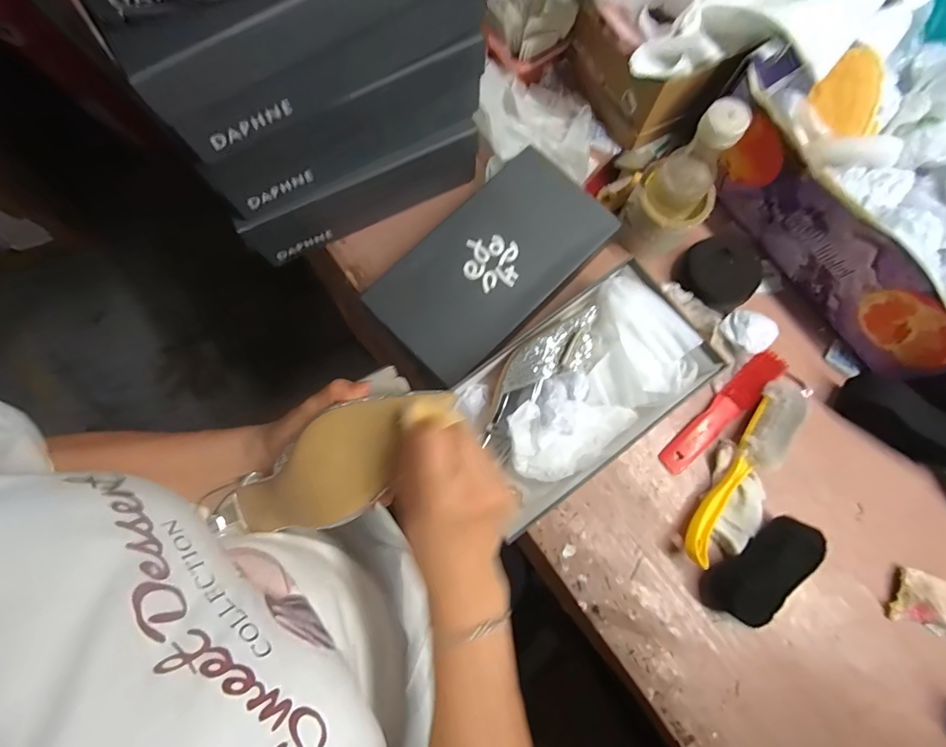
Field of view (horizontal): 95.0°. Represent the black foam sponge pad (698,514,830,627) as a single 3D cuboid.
[{"bbox_3d":[0.320,0.219,0.477,0.136,0.027,0.063,-42,81,5],"label":"black foam sponge pad"}]

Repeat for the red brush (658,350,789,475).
[{"bbox_3d":[0.302,0.046,0.521,0.188,0.031,0.035,-44,82,-8],"label":"red brush"}]

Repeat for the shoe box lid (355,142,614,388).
[{"bbox_3d":[0.024,-0.133,0.534,0.291,0.025,0.159,-43,82,-8],"label":"shoe box lid"}]

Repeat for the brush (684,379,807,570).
[{"bbox_3d":[0.309,0.111,0.488,0.042,0.035,0.231,33,80,6],"label":"brush"}]

